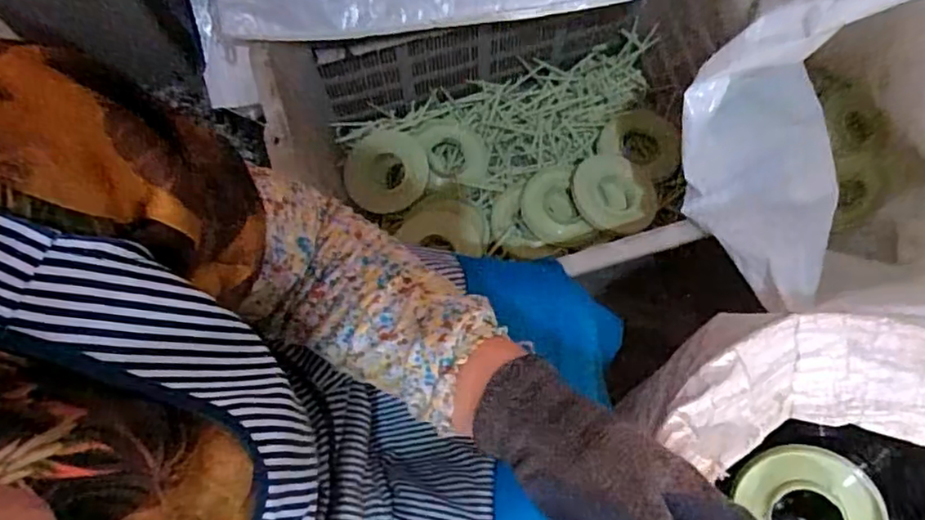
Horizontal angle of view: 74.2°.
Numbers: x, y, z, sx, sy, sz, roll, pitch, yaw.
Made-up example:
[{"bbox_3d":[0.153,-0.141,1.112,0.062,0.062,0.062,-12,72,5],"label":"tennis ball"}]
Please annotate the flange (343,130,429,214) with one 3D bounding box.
[{"bbox_3d":[-0.117,-0.139,0.956,0.123,0.022,0.134,0,75,-1],"label":"flange"}]

